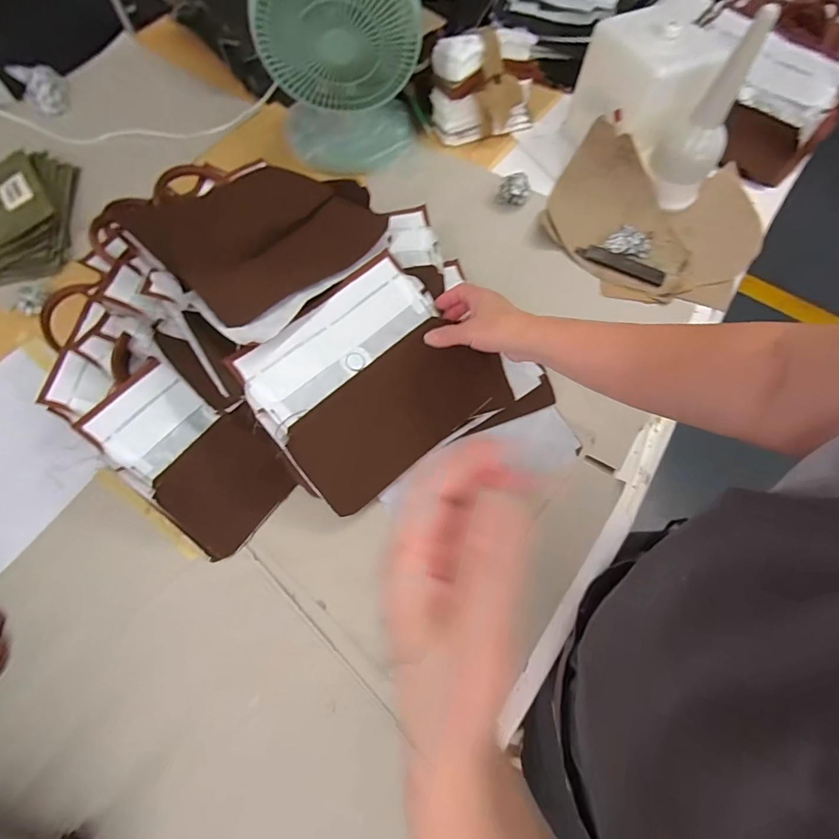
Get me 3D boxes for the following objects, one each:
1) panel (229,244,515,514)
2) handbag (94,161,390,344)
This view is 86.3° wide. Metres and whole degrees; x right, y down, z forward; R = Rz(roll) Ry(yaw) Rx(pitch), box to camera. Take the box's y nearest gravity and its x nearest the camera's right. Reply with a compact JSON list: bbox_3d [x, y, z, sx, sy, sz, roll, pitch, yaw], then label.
[{"bbox_3d":[-0.049,-0.048,0.531,0.259,0.018,0.223,-37,100,-17],"label":"panel"},{"bbox_3d":[-0.191,-0.238,0.537,0.244,0.052,0.264,43,56,3],"label":"handbag"}]

